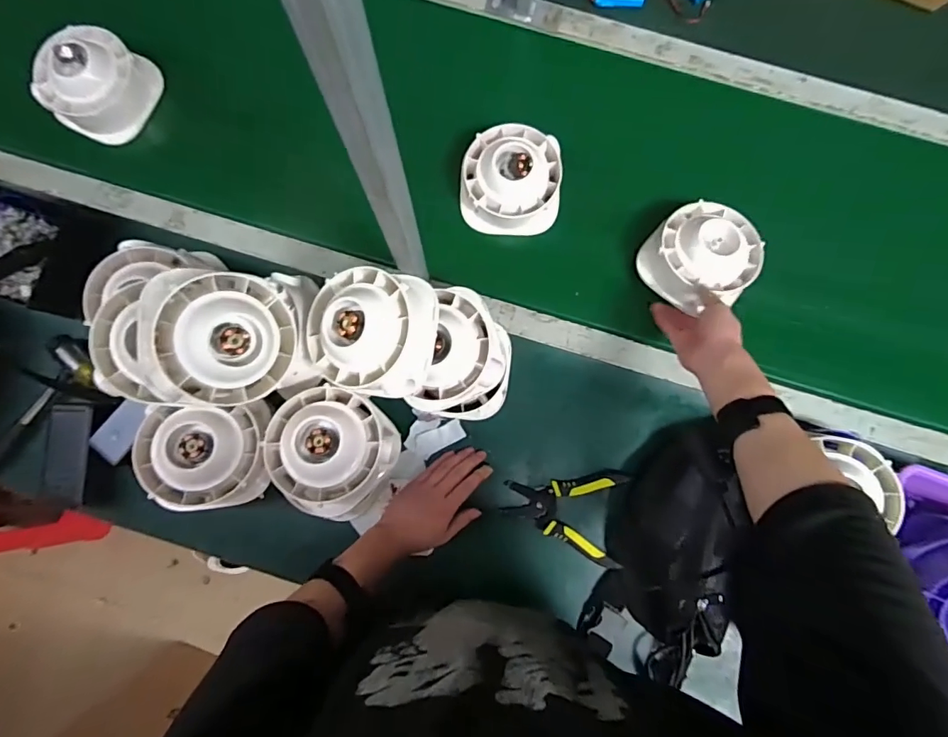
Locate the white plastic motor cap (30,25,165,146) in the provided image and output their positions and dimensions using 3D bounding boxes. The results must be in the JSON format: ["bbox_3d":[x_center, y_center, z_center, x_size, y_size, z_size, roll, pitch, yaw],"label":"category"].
[{"bbox_3d":[-0.525,-0.398,0.663,0.108,0.079,0.142,39,87,4],"label":"white plastic motor cap"}]

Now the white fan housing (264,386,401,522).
[{"bbox_3d":[-0.169,0.097,0.576,0.139,0.113,0.141,0,85,1],"label":"white fan housing"}]

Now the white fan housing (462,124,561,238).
[{"bbox_3d":[0.051,-0.256,0.641,0.141,0.062,0.141,4,99,0],"label":"white fan housing"}]

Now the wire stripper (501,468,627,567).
[{"bbox_3d":[0.117,0.182,0.623,0.152,0.025,0.115,12,85,2],"label":"wire stripper"}]

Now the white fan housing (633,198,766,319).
[{"bbox_3d":[0.297,-0.145,0.612,0.131,0.064,0.138,0,85,1],"label":"white fan housing"}]

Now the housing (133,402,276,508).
[{"bbox_3d":[-0.307,0.104,0.556,0.134,0.072,0.125,-5,85,0],"label":"housing"}]

